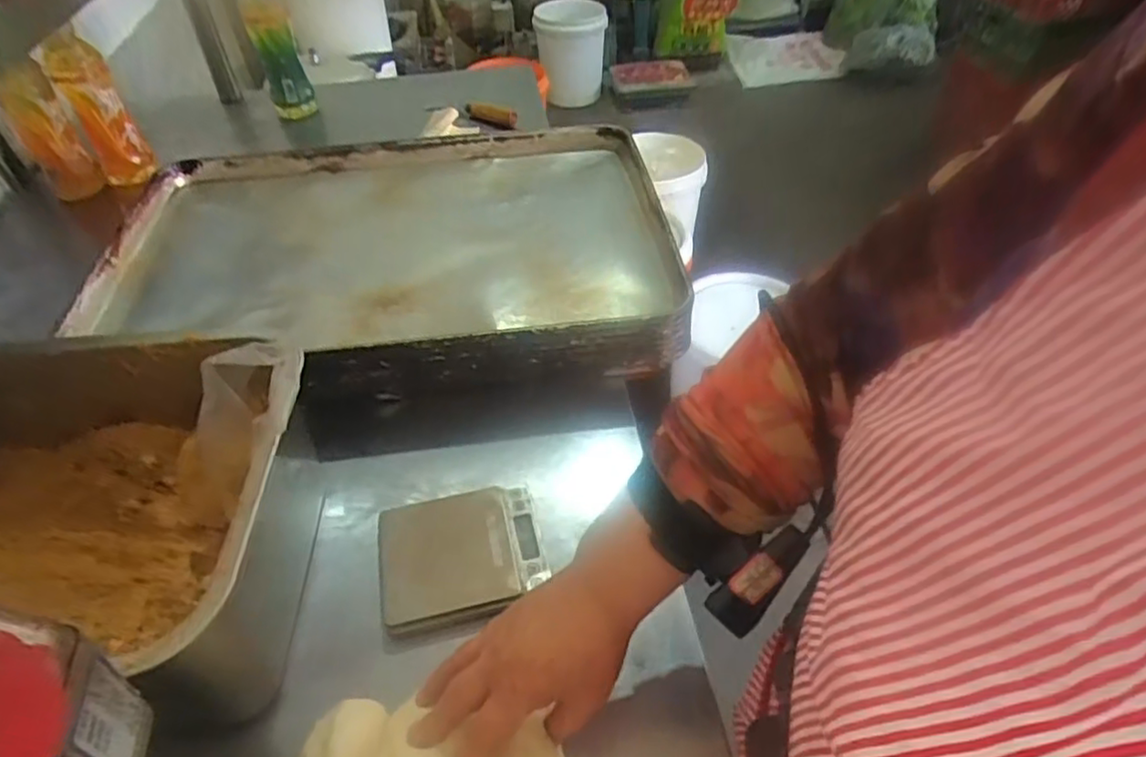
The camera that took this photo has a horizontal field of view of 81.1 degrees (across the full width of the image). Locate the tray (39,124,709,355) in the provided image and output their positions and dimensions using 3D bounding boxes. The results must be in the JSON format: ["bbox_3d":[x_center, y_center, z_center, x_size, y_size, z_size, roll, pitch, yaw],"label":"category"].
[{"bbox_3d":[-0.201,-0.151,0.748,0.602,0.052,0.395,-7,49,-1],"label":"tray"}]

